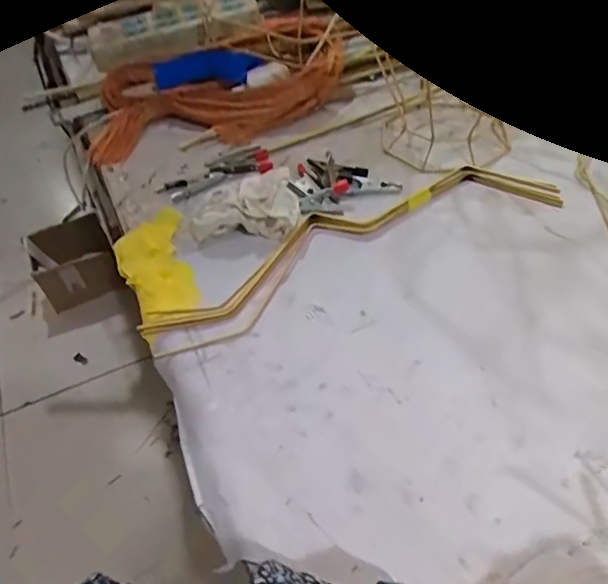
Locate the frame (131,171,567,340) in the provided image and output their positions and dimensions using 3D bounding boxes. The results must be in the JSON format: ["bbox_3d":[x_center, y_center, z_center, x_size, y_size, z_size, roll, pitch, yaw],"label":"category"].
[{"bbox_3d":[0.047,-0.054,0.553,0.411,0.010,0.088,-19,47,-11],"label":"frame"}]

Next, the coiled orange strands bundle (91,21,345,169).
[{"bbox_3d":[-0.109,-0.253,0.728,0.328,0.068,0.150,-27,49,-18],"label":"coiled orange strands bundle"}]

